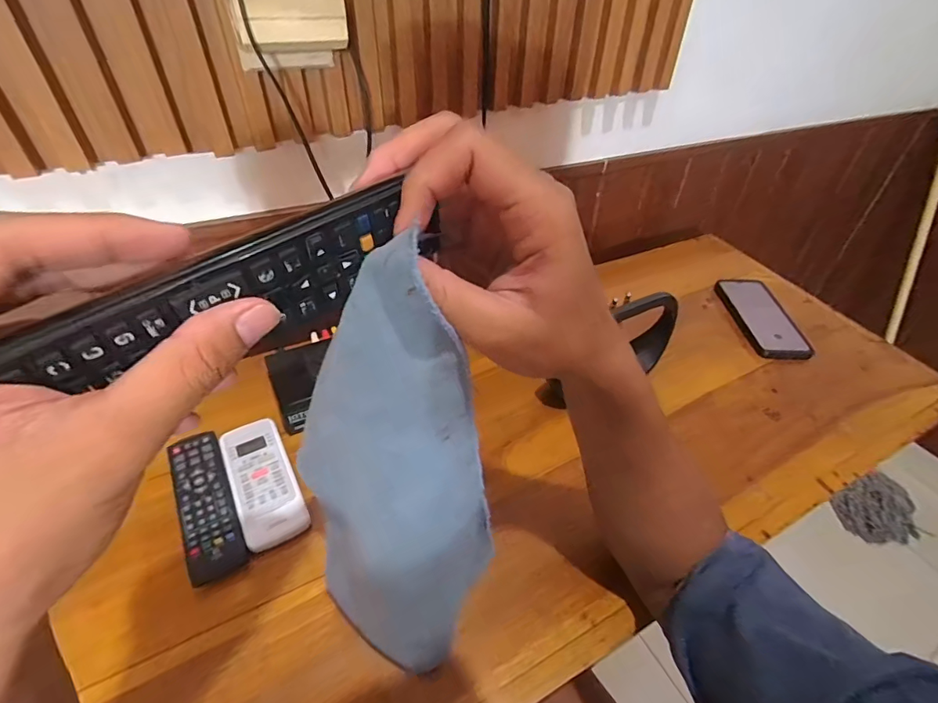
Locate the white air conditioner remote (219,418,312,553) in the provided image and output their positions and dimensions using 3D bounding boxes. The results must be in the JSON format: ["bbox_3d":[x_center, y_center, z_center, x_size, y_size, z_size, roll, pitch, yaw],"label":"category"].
[{"bbox_3d":[-0.195,0.120,0.430,0.054,0.021,0.127,-21,47,-25],"label":"white air conditioner remote"}]

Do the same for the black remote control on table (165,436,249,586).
[{"bbox_3d":[-0.237,0.135,0.409,0.043,0.024,0.137,-21,47,-25],"label":"black remote control on table"}]

